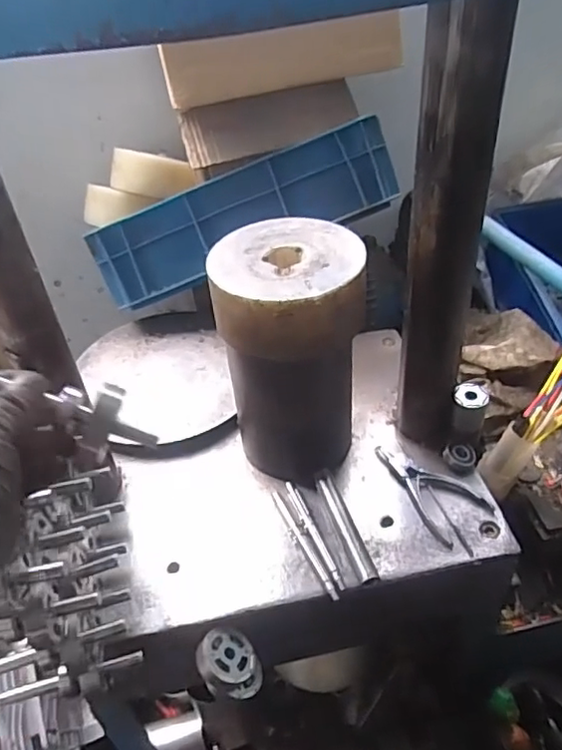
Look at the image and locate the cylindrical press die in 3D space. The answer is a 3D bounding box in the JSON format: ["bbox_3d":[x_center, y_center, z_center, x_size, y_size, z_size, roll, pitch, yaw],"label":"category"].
[{"bbox_3d":[0.016,-0.018,0.630,0.135,0.246,0.141,-3,41,3],"label":"cylindrical press die"}]

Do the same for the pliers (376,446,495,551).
[{"bbox_3d":[0.162,0.118,0.649,0.073,0.013,0.137,-23,44,-19],"label":"pliers"}]

